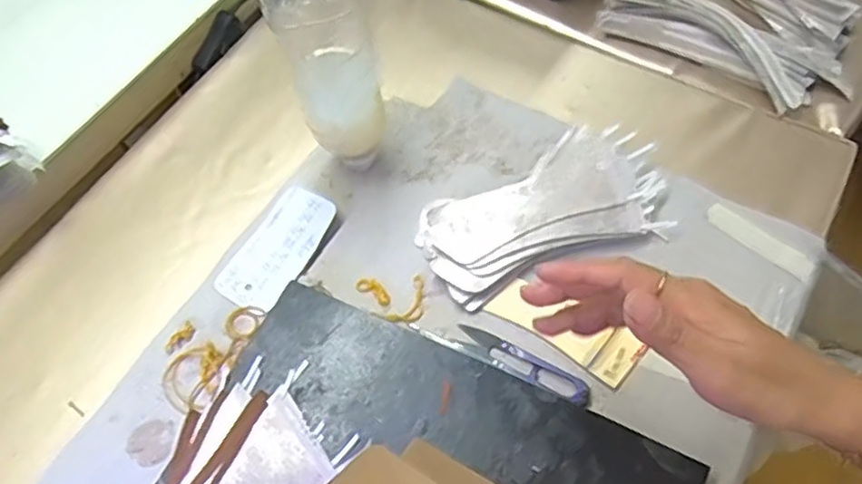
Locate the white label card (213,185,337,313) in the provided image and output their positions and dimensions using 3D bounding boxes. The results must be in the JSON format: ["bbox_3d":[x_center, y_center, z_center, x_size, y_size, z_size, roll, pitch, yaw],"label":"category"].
[{"bbox_3d":[-0.118,0.002,0.518,0.054,0.014,0.102,26,65,14],"label":"white label card"}]

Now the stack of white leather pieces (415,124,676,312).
[{"bbox_3d":[0.085,-0.023,0.521,0.184,0.031,0.098,-23,64,-11],"label":"stack of white leather pieces"}]

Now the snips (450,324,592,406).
[{"bbox_3d":[0.064,0.084,0.473,0.100,0.004,0.018,25,65,14],"label":"snips"}]

